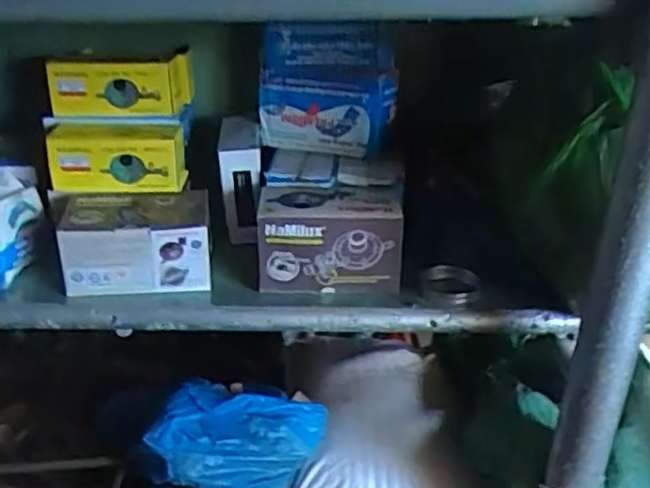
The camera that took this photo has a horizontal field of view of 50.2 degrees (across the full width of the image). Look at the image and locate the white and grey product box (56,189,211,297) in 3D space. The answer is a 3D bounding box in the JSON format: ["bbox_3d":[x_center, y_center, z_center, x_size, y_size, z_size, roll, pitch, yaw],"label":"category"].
[{"bbox_3d":[-0.230,-0.005,0.857,0.172,0.086,0.115,-4,29,-6],"label":"white and grey product box"}]

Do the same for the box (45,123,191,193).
[{"bbox_3d":[-0.270,-0.111,0.888,0.171,0.068,0.074,3,29,6],"label":"box"}]

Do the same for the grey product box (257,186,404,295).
[{"bbox_3d":[0.006,-0.008,0.852,0.167,0.100,0.097,-1,29,0],"label":"grey product box"}]

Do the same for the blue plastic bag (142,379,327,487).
[{"bbox_3d":[-0.117,0.275,0.940,0.239,0.153,0.126,-4,29,-6],"label":"blue plastic bag"}]

